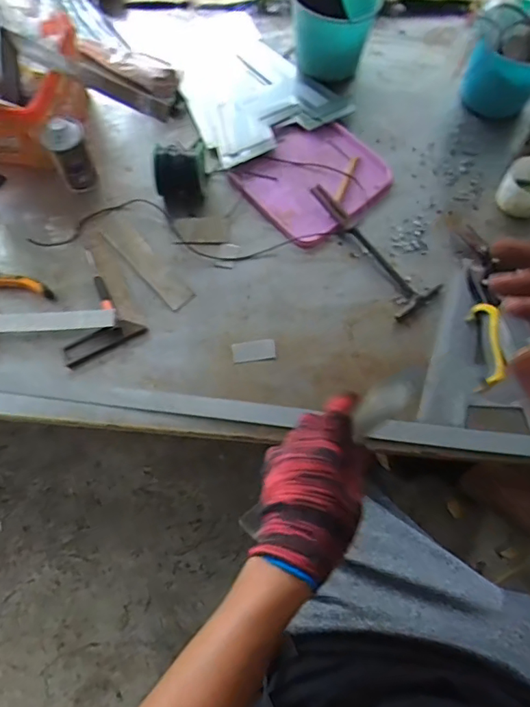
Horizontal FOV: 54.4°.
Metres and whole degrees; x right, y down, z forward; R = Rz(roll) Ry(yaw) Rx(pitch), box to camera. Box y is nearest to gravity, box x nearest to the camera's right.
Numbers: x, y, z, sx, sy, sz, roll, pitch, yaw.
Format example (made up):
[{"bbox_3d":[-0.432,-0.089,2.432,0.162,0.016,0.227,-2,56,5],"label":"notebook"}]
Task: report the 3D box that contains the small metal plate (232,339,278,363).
[{"bbox_3d":[-0.014,-0.003,0.658,0.055,0.011,0.025,-8,71,-4],"label":"small metal plate"}]

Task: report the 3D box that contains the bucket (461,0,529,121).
[{"bbox_3d":[0.356,-0.437,0.745,0.111,0.143,0.114,0,71,-1],"label":"bucket"}]

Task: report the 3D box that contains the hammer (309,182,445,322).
[{"bbox_3d":[0.147,-0.153,0.708,0.067,0.023,0.222,-31,74,-11],"label":"hammer"}]

